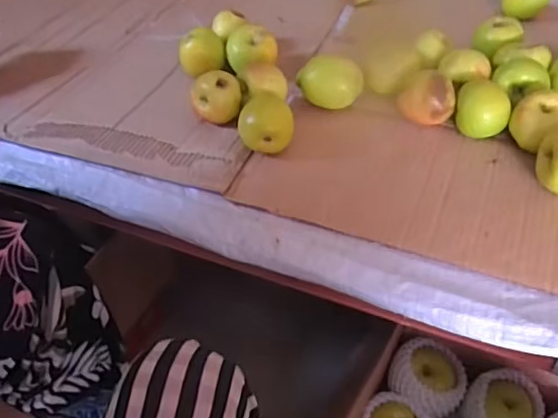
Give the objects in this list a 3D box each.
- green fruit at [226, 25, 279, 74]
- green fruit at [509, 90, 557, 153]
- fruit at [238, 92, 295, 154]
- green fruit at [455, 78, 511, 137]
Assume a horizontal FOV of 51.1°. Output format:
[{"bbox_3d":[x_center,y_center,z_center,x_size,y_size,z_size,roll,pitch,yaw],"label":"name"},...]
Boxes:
[{"bbox_3d":[-0.033,-0.191,0.735,0.061,0.062,0.050,-33,53,-27],"label":"green fruit"},{"bbox_3d":[0.272,-0.087,0.615,0.053,0.056,0.059,-20,49,-18],"label":"green fruit"},{"bbox_3d":[-0.013,-0.088,0.622,0.057,0.052,0.051,-3,46,-2],"label":"fruit"},{"bbox_3d":[0.223,-0.110,0.643,0.055,0.051,0.049,15,48,15],"label":"green fruit"}]

